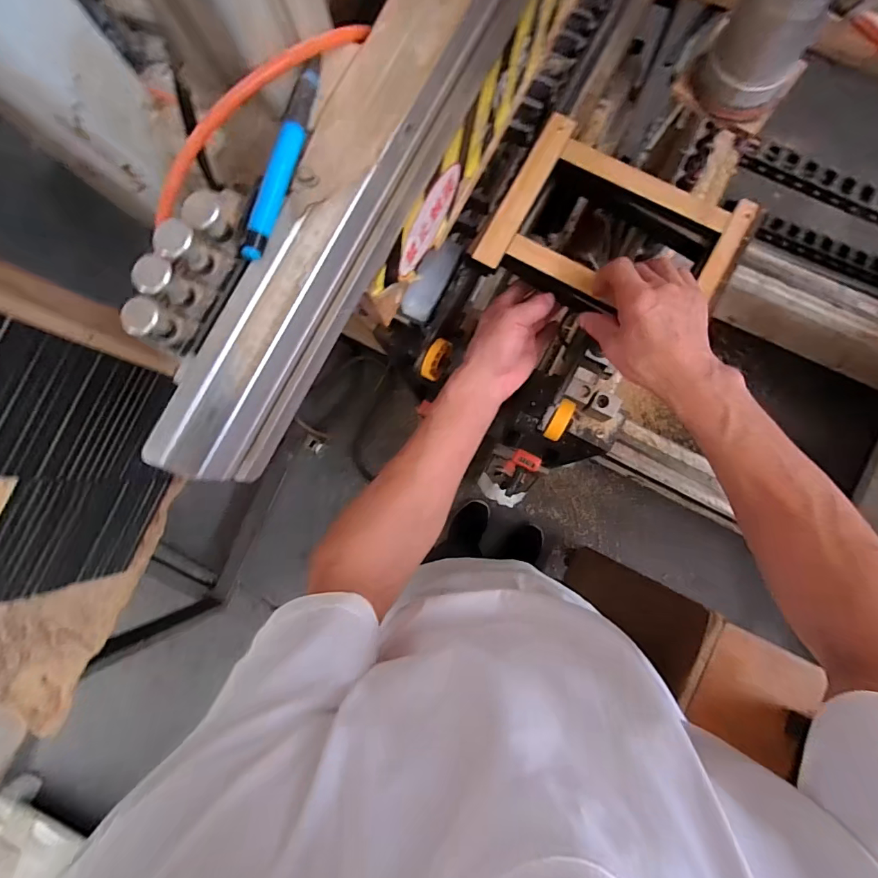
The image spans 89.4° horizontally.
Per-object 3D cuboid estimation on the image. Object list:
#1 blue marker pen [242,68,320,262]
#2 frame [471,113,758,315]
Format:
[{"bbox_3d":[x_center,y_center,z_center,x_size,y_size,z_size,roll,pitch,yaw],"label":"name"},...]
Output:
[{"bbox_3d":[-0.089,-0.156,0.251,0.013,0.010,0.114,14,85,6],"label":"blue marker pen"},{"bbox_3d":[0.180,-0.210,0.465,0.232,0.038,0.179,30,87,7],"label":"frame"}]

